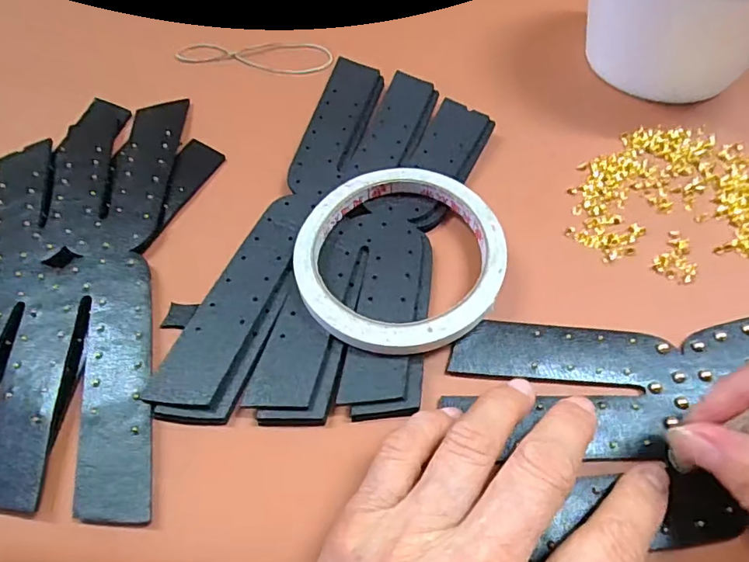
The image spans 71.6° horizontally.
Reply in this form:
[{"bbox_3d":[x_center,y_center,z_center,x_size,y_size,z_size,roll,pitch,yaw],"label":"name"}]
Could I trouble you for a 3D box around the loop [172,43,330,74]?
[{"bbox_3d":[-0.077,-0.148,0.336,0.103,0.005,0.037,11,58,8],"label":"loop"}]

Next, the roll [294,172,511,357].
[{"bbox_3d":[0.011,-0.012,0.232,0.091,0.012,0.096,-1,57,1],"label":"roll"}]

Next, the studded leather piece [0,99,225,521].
[{"bbox_3d":[-0.147,-0.011,0.242,0.137,0.006,0.213,2,57,3],"label":"studded leather piece"}]

